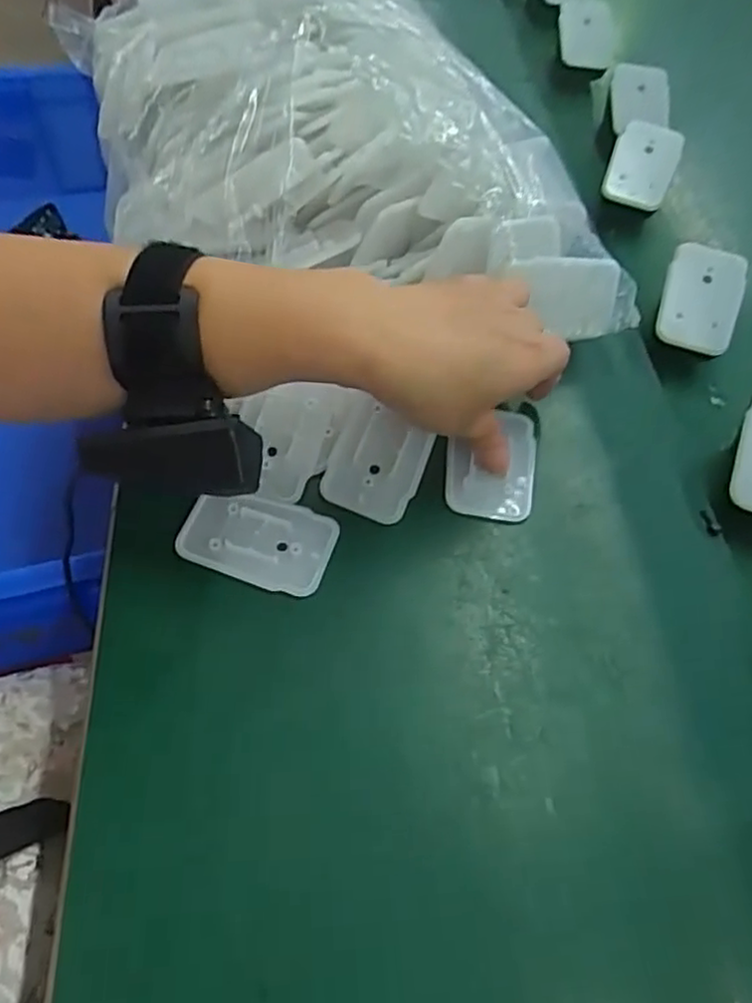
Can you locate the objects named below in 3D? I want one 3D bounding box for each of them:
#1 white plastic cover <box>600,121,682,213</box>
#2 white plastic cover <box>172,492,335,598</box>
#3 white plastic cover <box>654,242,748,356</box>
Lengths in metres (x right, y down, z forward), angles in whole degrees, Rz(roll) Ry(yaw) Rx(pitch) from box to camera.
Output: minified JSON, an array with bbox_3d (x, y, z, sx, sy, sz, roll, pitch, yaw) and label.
[{"bbox_3d":[0.182,-0.229,0.480,0.043,0.011,0.058,19,84,6],"label":"white plastic cover"},{"bbox_3d":[-0.055,0.016,0.328,0.068,0.008,0.043,18,60,4],"label":"white plastic cover"},{"bbox_3d":[0.190,-0.118,0.411,0.044,0.007,0.059,16,89,6],"label":"white plastic cover"}]

